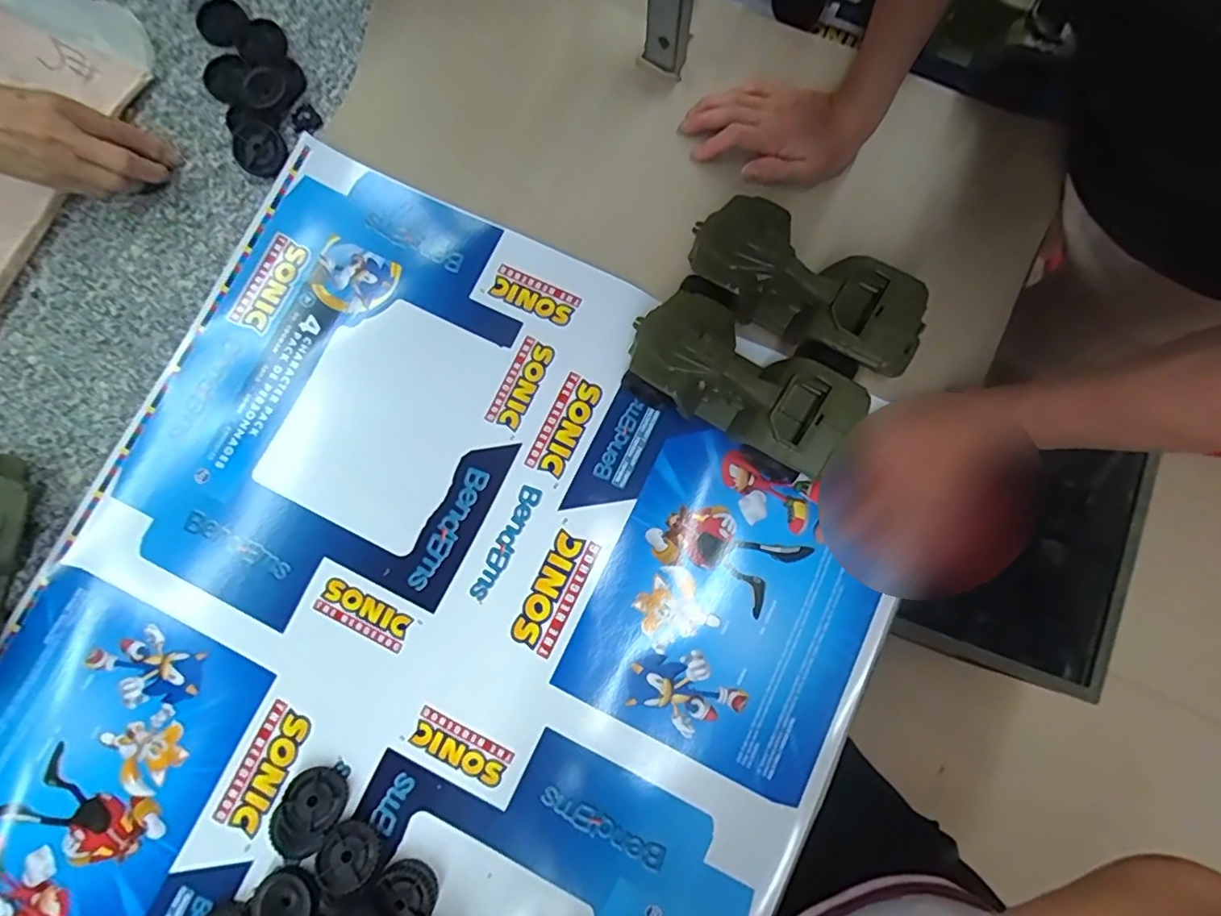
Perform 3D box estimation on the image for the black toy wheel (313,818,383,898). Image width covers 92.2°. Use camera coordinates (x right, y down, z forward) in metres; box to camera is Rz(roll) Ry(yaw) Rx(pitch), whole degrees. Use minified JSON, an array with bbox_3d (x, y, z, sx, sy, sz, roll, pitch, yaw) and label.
[{"bbox_3d":[-0.191,0.290,0.426,0.043,0.010,0.043,25,46,9],"label":"black toy wheel"}]

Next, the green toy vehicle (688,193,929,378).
[{"bbox_3d":[0.149,-0.130,0.468,0.182,0.075,0.082,29,82,6],"label":"green toy vehicle"}]

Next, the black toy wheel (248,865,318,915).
[{"bbox_3d":[-0.234,0.321,0.425,0.040,0.025,0.043,0,80,1],"label":"black toy wheel"}]

